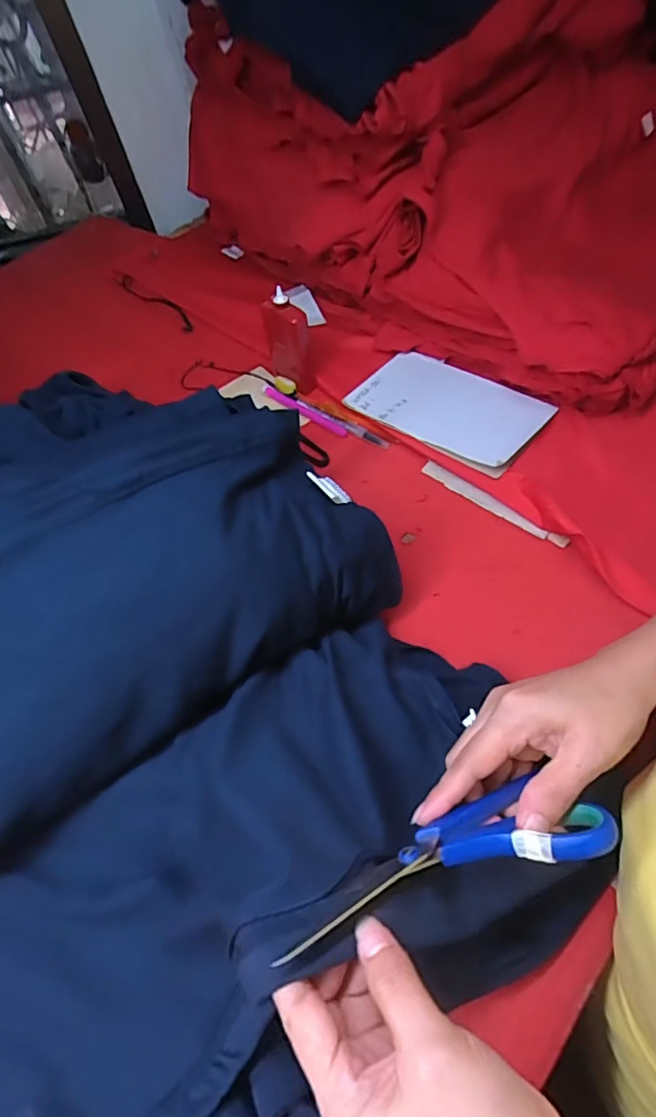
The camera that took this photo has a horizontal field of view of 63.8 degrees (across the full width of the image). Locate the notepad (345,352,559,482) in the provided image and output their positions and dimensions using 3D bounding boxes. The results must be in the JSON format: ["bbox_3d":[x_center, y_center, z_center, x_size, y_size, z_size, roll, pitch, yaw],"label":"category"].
[{"bbox_3d":[0.132,-0.171,0.582,0.202,0.014,0.125,32,61,29],"label":"notepad"}]

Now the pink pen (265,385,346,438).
[{"bbox_3d":[-0.030,-0.173,0.614,0.129,0.007,0.013,33,67,28],"label":"pink pen"}]

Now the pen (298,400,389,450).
[{"bbox_3d":[0.016,-0.154,0.599,0.126,0.007,0.012,30,66,27],"label":"pen"}]

